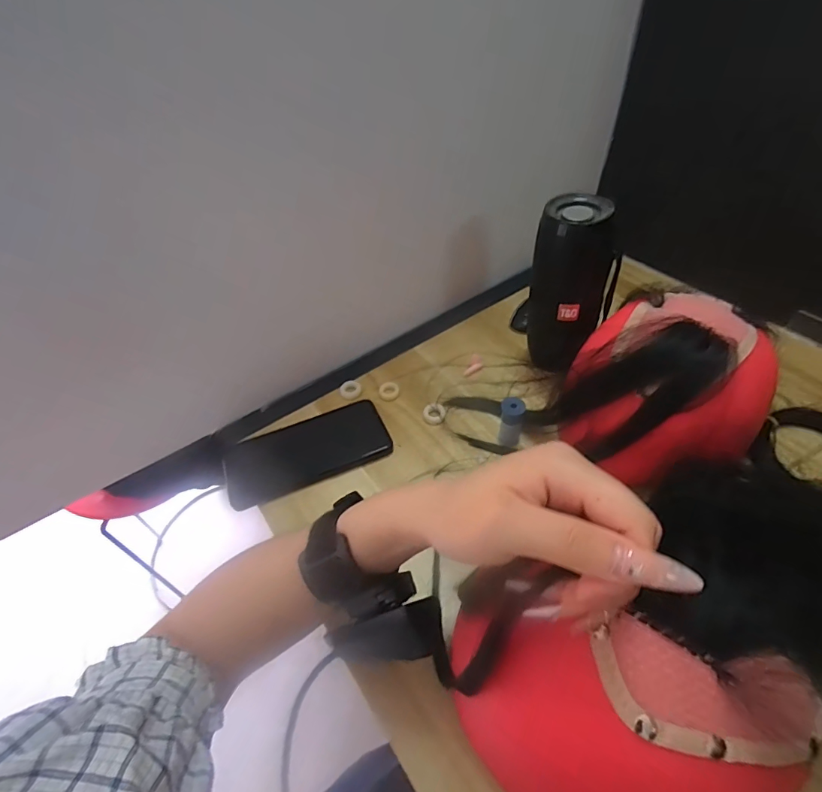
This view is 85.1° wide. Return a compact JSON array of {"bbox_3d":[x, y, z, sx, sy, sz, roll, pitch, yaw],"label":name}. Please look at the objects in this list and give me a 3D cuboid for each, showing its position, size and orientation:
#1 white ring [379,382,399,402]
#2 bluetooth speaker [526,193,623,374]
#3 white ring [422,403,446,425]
[{"bbox_3d":[-0.025,-0.006,0.496,0.022,0.008,0.022,-2,48,3],"label":"white ring"},{"bbox_3d":[0.161,-0.102,0.457,0.070,0.178,0.070,-27,52,-18],"label":"bluetooth speaker"},{"bbox_3d":[0.025,0.019,0.470,0.023,0.006,0.025,-2,48,3],"label":"white ring"}]

